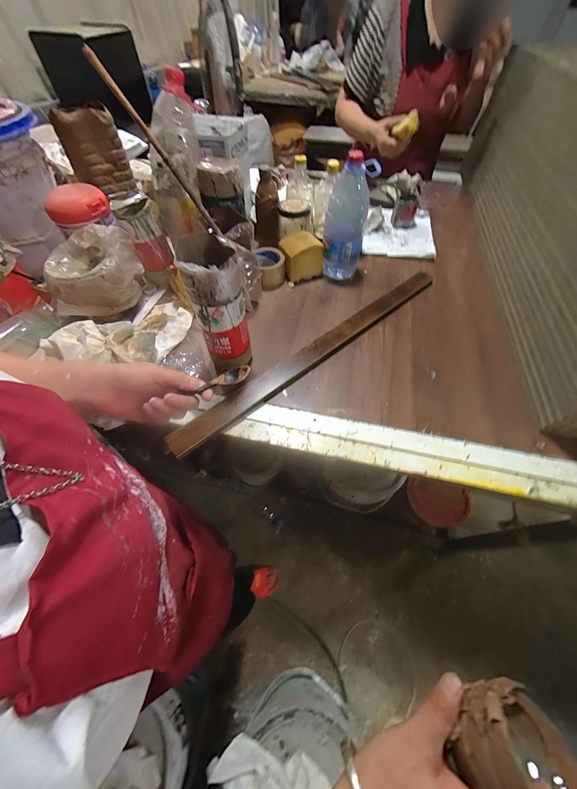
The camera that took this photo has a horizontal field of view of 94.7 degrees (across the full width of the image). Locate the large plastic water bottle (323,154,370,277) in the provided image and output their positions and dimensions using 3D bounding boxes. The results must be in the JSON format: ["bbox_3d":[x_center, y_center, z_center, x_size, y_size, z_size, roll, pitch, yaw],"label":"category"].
[{"bbox_3d":[0.138,-0.418,0.645,0.094,0.234,0.108,11,58,8],"label":"large plastic water bottle"}]

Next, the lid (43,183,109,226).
[{"bbox_3d":[-0.487,-0.439,0.610,0.122,0.024,0.103,-19,82,-18],"label":"lid"}]

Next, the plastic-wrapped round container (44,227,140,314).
[{"bbox_3d":[-0.428,-0.267,0.588,0.155,0.128,0.162,-9,57,-5],"label":"plastic-wrapped round container"}]

